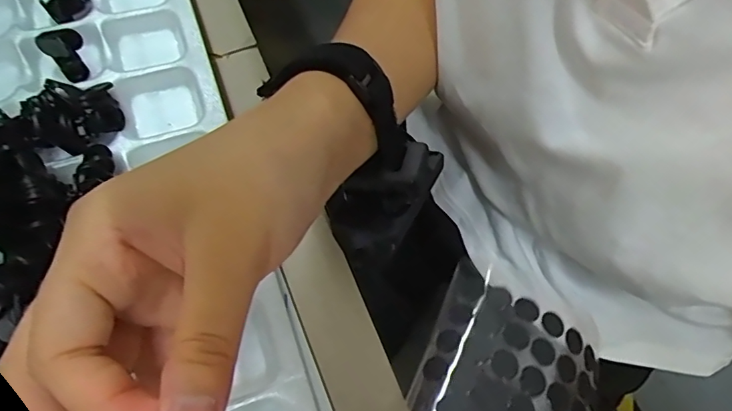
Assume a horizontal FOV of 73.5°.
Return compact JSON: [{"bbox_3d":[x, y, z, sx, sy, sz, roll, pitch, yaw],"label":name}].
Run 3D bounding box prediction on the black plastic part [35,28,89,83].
[{"bbox_3d":[-0.161,-0.083,0.264,0.019,0.022,0.024,-41,72,-20],"label":"black plastic part"}]

